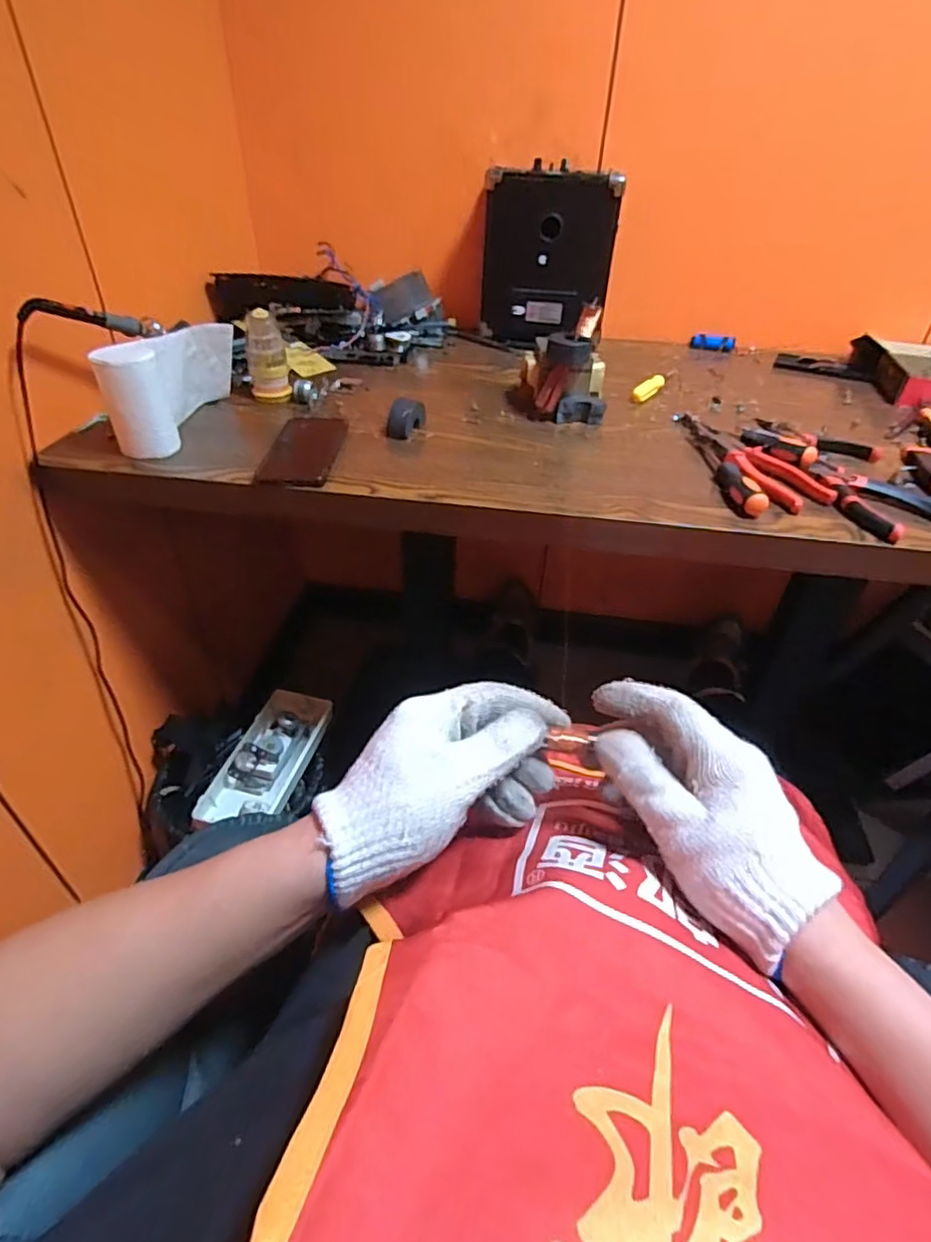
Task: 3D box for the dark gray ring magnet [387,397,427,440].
[{"bbox_3d":[-0.073,-0.249,0.742,0.030,0.045,0.055,17,41,17],"label":"dark gray ring magnet"}]

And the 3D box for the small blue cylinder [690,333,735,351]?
[{"bbox_3d":[0.432,-0.486,1.063,0.073,0.024,0.028,16,41,15],"label":"small blue cylinder"}]

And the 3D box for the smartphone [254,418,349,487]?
[{"bbox_3d":[-0.183,-0.199,0.696,0.074,0.013,0.150,9,47,-7],"label":"smartphone"}]

